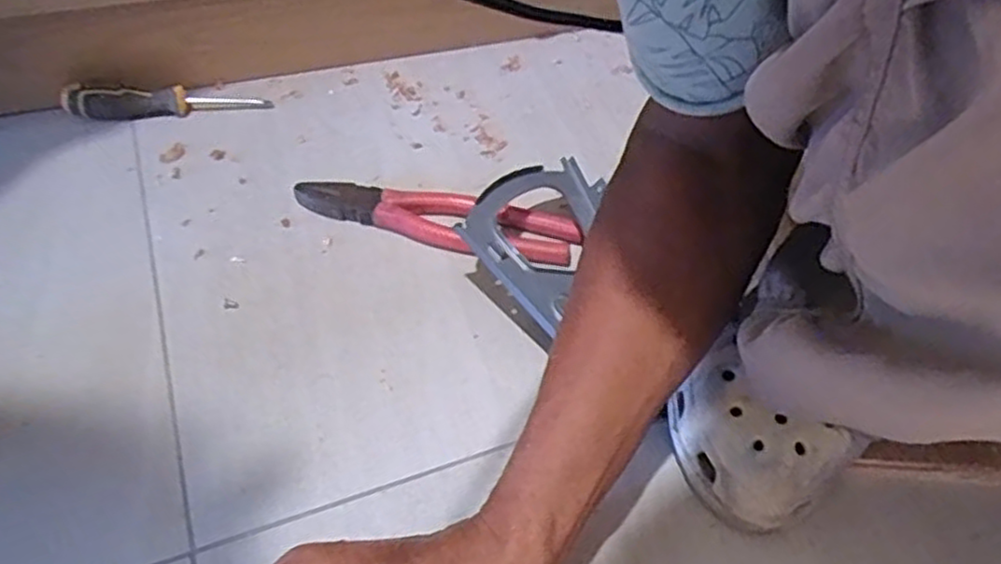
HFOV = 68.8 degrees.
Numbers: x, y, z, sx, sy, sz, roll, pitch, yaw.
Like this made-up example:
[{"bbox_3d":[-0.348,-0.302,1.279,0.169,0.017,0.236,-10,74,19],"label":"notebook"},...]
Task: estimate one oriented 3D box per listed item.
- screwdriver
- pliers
[{"bbox_3d":[-0.300,-0.166,0.657,0.169,0.033,0.028,-10,48,-13],"label":"screwdriver"},{"bbox_3d":[-0.051,-0.052,0.576,0.222,0.019,0.050,9,46,5],"label":"pliers"}]

